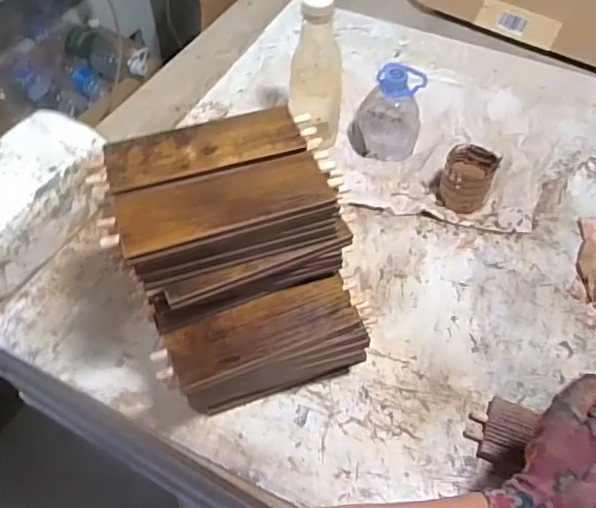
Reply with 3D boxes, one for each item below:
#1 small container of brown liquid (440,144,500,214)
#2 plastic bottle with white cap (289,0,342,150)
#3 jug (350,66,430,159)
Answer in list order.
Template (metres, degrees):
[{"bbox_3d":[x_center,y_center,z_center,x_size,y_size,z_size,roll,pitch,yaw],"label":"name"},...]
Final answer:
[{"bbox_3d":[0.225,-0.100,0.755,0.064,0.059,0.076,18,56,14],"label":"small container of brown liquid"},{"bbox_3d":[0.024,-0.227,0.766,0.069,0.221,0.064,2,54,2],"label":"plastic bottle with white cap"},{"bbox_3d":[0.127,-0.208,0.814,0.101,0.122,0.082,10,54,9],"label":"jug"}]

